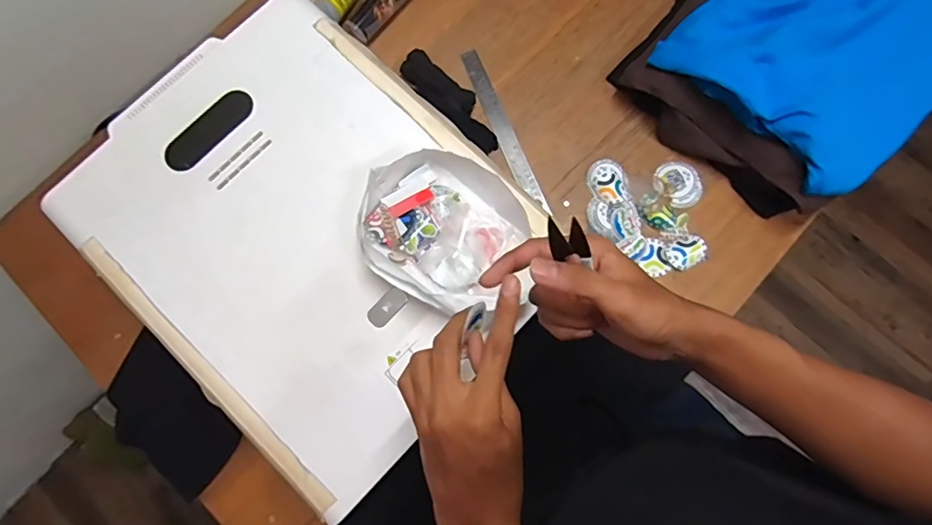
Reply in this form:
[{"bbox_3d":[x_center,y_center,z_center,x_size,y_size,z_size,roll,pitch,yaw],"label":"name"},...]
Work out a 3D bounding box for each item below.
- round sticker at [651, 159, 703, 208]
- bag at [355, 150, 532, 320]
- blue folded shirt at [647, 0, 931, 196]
[{"bbox_3d":[0.312,-0.116,0.740,0.062,0.004,0.071,-38,80,-6],"label":"round sticker"},{"bbox_3d":[-0.022,-0.036,0.541,0.175,0.055,0.161,39,82,9],"label":"bag"},{"bbox_3d":[0.555,-0.342,0.709,0.530,0.078,0.324,-41,80,-6],"label":"blue folded shirt"}]

